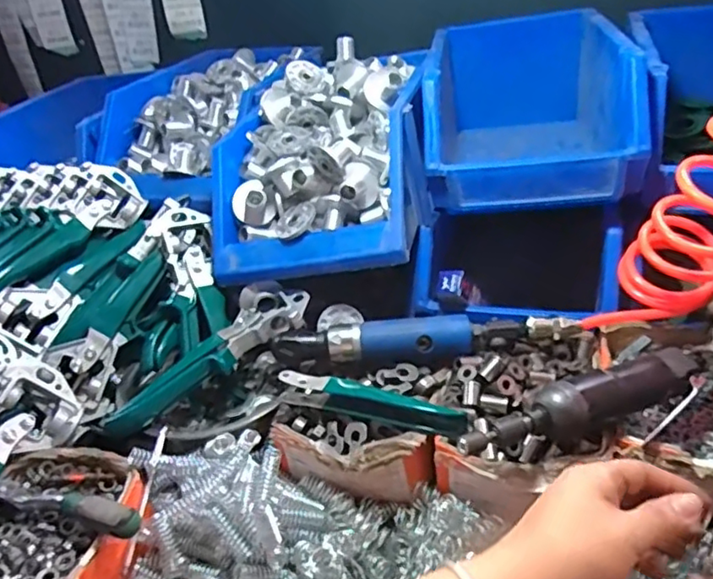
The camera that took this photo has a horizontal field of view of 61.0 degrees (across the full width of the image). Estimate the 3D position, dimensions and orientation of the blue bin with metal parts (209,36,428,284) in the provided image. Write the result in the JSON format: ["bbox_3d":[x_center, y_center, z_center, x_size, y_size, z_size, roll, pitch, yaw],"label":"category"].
[{"bbox_3d":[-0.033,-0.146,0.648,0.203,0.152,0.263,1,31,13],"label":"blue bin with metal parts"}]

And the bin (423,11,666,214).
[{"bbox_3d":[0.195,-0.209,0.689,0.207,0.139,0.342,0,31,11],"label":"bin"}]

